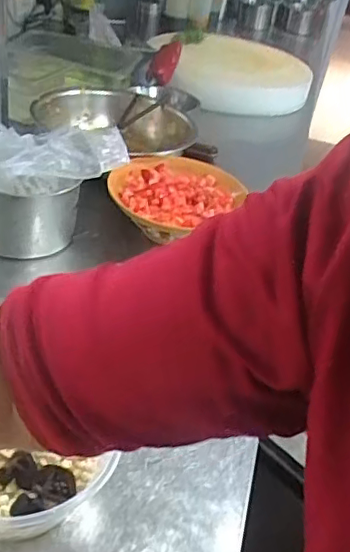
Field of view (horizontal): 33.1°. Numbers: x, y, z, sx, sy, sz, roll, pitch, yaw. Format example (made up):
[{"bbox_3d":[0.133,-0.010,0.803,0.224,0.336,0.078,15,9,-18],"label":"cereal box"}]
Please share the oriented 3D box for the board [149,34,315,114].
[{"bbox_3d":[0.142,-0.523,1.466,0.399,0.062,0.390,11,41,-10],"label":"board"}]

